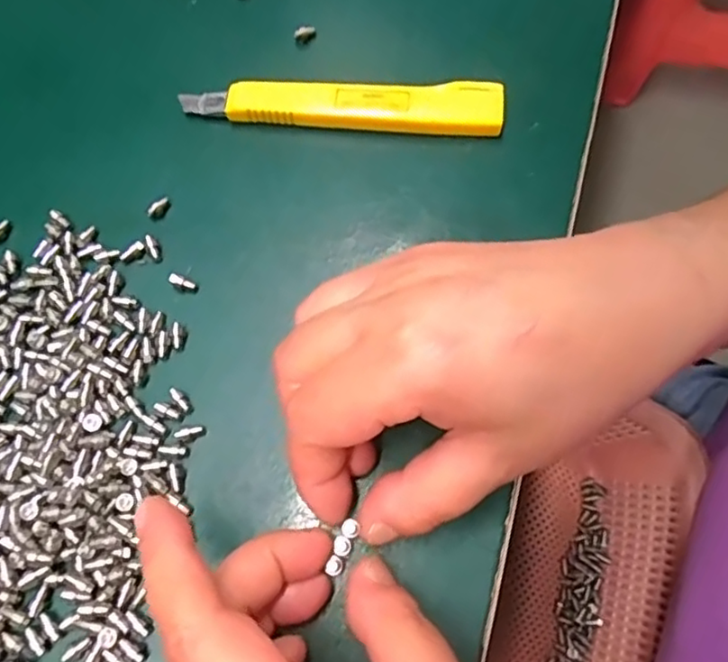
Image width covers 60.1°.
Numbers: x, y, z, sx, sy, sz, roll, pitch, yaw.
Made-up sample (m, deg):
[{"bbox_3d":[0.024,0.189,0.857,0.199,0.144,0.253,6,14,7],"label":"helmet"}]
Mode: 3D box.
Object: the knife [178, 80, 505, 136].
[{"bbox_3d":[-0.009,-0.094,0.261,0.130,0.011,0.020,3,73,2],"label":"knife"}]

